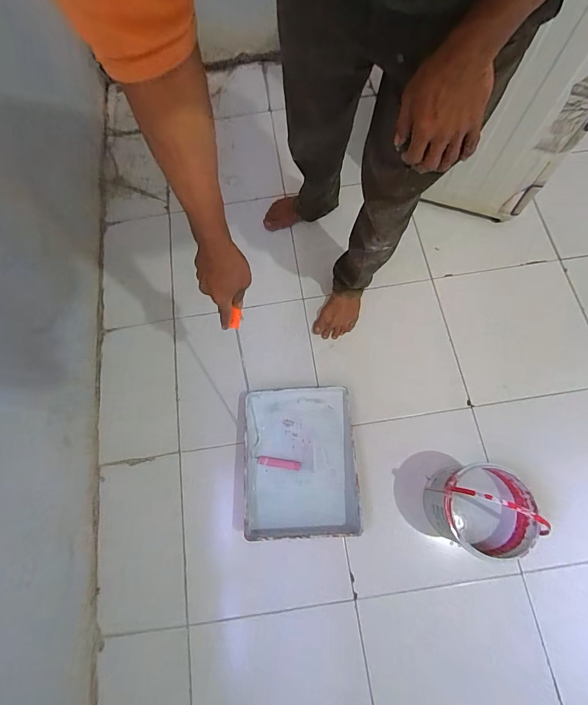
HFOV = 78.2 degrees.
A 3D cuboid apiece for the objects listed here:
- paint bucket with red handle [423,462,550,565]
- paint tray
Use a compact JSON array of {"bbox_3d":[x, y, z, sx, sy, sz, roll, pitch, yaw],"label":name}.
[{"bbox_3d":[0.411,0.340,0.789,0.176,0.289,0.176,3,71,2],"label":"paint bucket with red handle"},{"bbox_3d":[0.014,0.272,0.942,0.282,0.079,0.364,-3,71,0],"label":"paint tray"}]

